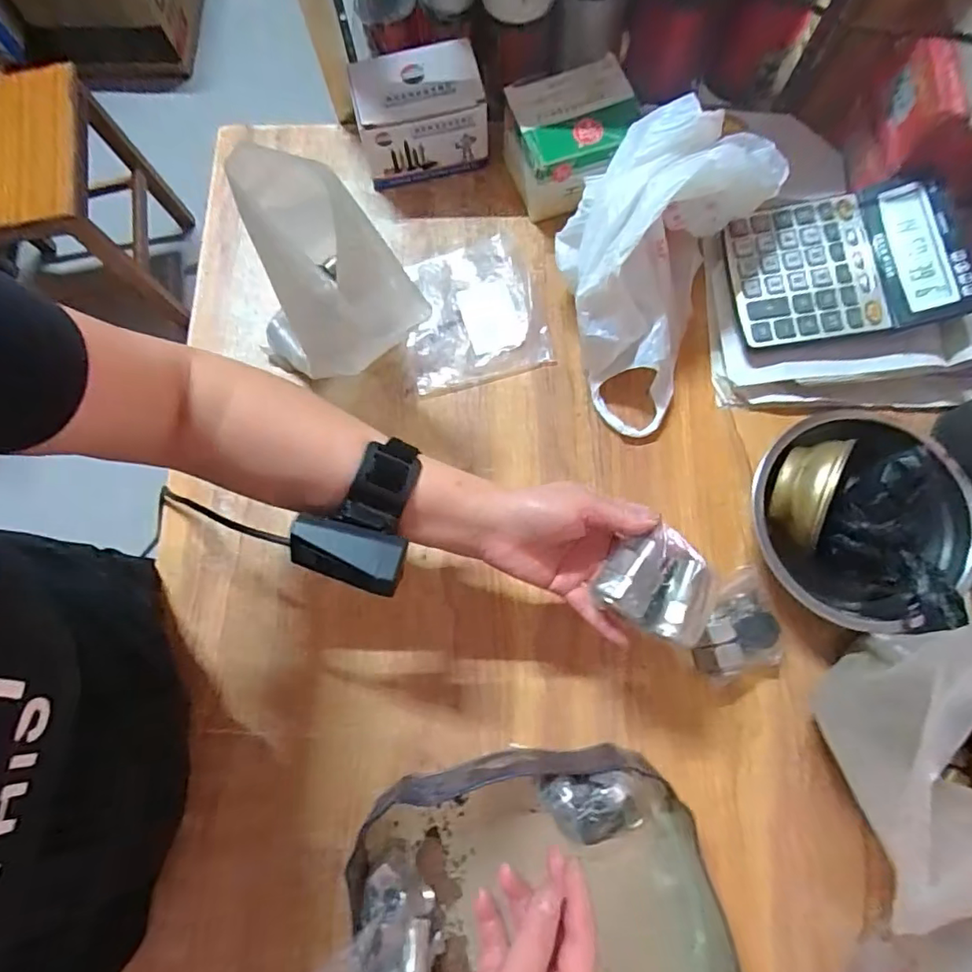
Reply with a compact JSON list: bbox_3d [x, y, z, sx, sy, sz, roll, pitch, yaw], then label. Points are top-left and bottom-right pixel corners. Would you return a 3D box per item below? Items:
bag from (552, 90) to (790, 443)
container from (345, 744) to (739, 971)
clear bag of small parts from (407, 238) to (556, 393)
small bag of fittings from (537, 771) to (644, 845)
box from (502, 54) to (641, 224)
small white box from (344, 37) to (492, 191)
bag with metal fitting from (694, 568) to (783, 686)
[{"bbox_3d":[0.138,-0.196,0.464,0.144,0.136,0.249,26,79,7],"label":"bag"},{"bbox_3d":[0.046,0.332,0.381,0.235,0.056,0.252,-12,77,-1],"label":"container"},{"bbox_3d":[-0.016,-0.167,0.524,0.128,0.012,0.142,-16,77,-2],"label":"clear bag of small parts"},{"bbox_3d":[0.077,0.235,0.401,0.068,0.057,0.052,-12,77,-1],"label":"small bag of fittings"},{"bbox_3d":[0.078,-0.331,0.526,0.116,0.074,0.105,-17,77,-2],"label":"box"},{"bbox_3d":[-0.065,-0.368,0.539,0.119,0.077,0.082,-12,77,-1],"label":"small white box"},{"bbox_3d":[0.202,0.117,0.440,0.073,0.036,0.088,-10,77,-1],"label":"bag with metal fitting"}]

